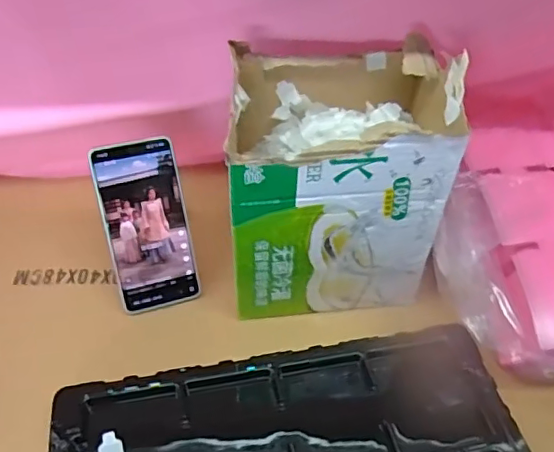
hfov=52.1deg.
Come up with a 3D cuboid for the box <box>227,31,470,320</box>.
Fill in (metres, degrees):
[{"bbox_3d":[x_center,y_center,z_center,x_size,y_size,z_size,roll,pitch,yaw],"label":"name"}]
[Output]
[{"bbox_3d":[0.050,-0.047,0.539,0.187,0.210,0.152,-3,46,-6],"label":"box"}]

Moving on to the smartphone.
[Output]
[{"bbox_3d":[-0.125,0.001,0.549,0.076,0.165,0.008,-13,16,-16],"label":"smartphone"}]

